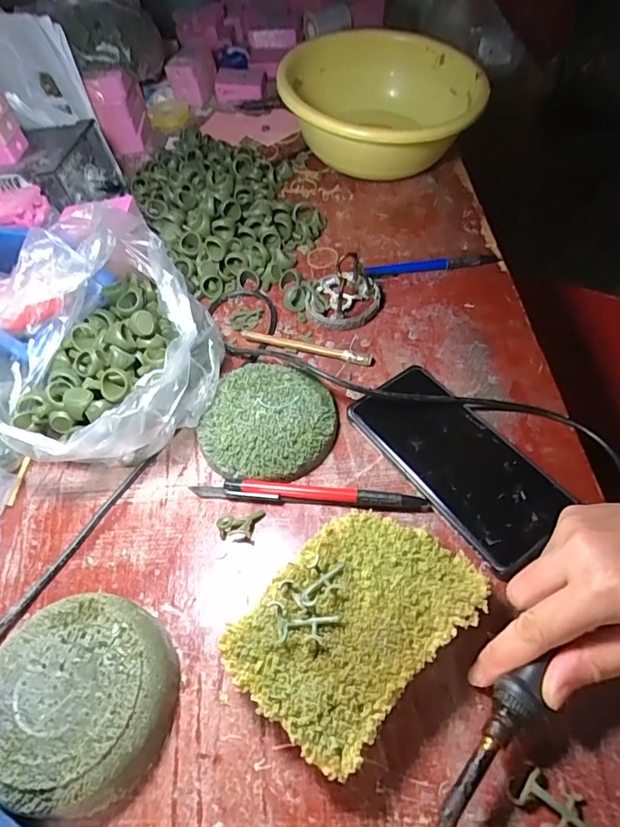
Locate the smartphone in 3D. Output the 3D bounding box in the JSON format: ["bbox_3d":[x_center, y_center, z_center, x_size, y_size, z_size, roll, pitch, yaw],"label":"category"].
[{"bbox_3d":[0.104,0.030,0.361,0.075,0.016,0.160,-31,58,-15],"label":"smartphone"}]

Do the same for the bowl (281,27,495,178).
[{"bbox_3d":[0.080,-0.365,0.597,0.220,0.095,0.268,4,56,9],"label":"bowl"}]

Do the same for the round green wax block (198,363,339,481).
[{"bbox_3d":[-0.032,0.005,0.386,0.098,0.016,0.097,0,55,1],"label":"round green wax block"}]

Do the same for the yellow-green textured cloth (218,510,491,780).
[{"bbox_3d":[0.027,0.119,0.290,0.136,0.043,0.094,-41,60,-21],"label":"yellow-green textured cloth"}]

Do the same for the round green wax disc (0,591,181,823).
[{"bbox_3d":[-0.128,0.156,0.280,0.098,0.030,0.101,-3,55,4],"label":"round green wax disc"}]

